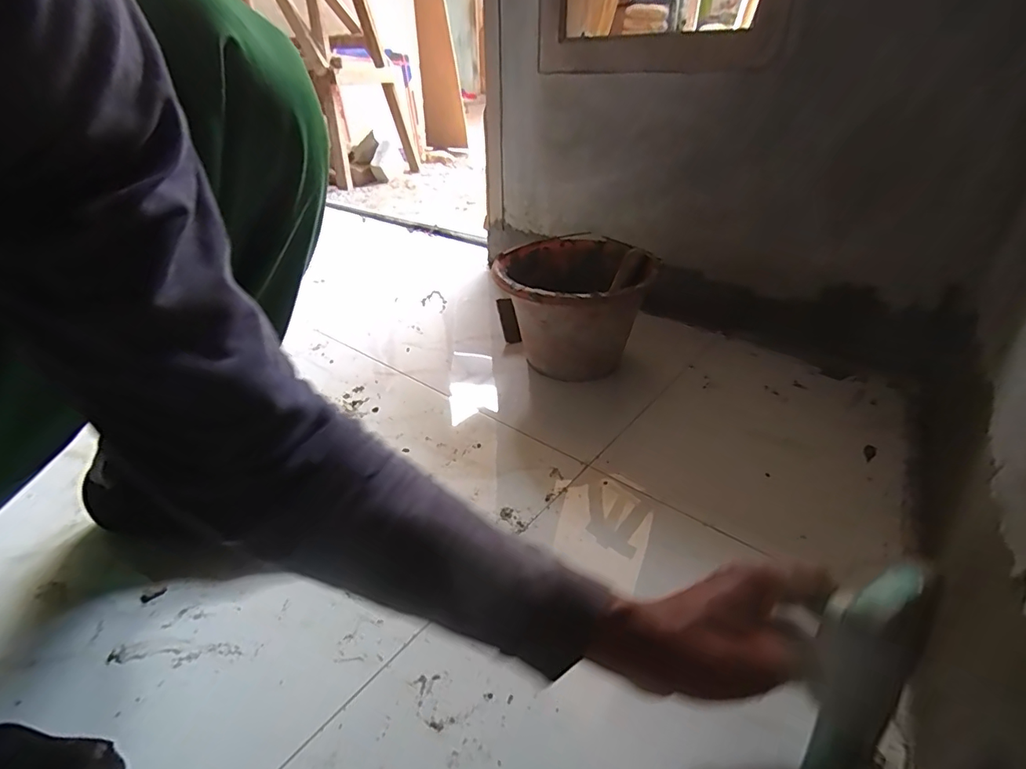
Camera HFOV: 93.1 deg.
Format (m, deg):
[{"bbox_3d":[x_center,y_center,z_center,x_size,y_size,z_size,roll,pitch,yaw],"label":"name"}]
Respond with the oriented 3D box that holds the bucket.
[{"bbox_3d":[0.092,-0.121,0.797,0.237,0.175,0.279,13,35,20],"label":"bucket"}]

